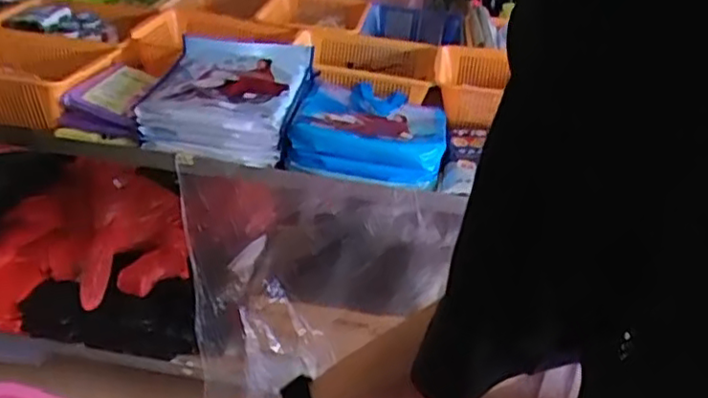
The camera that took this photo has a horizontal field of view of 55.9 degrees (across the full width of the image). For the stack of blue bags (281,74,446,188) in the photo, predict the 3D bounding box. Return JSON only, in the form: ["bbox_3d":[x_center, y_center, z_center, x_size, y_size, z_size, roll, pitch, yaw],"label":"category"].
[{"bbox_3d":[0.035,-0.140,1.359,0.300,0.080,0.323,9,30,6],"label":"stack of blue bags"}]

